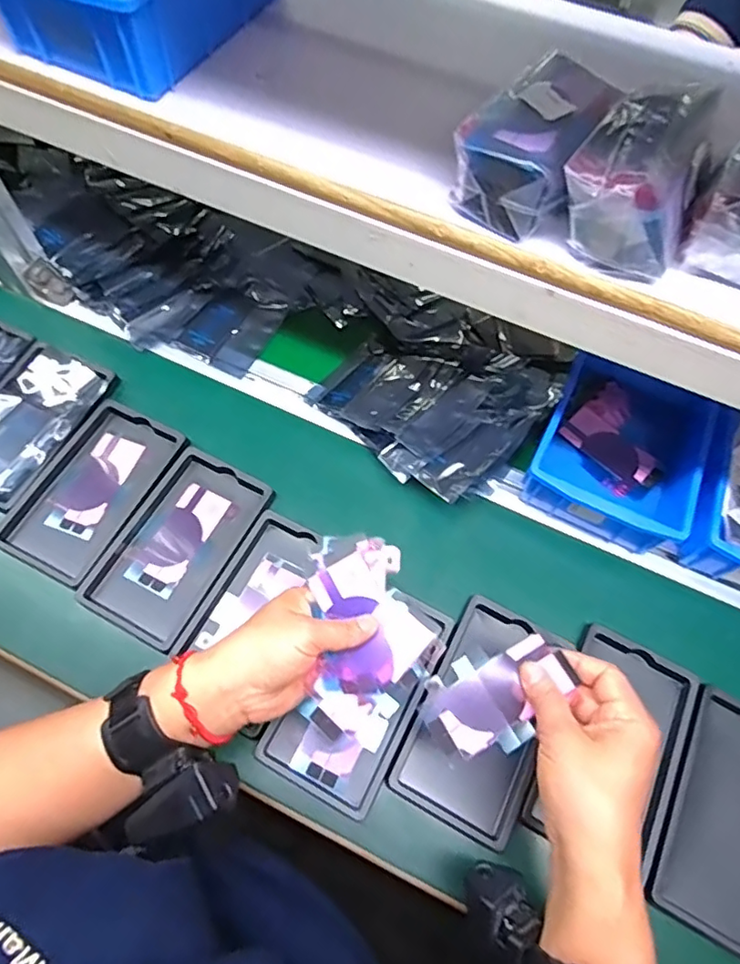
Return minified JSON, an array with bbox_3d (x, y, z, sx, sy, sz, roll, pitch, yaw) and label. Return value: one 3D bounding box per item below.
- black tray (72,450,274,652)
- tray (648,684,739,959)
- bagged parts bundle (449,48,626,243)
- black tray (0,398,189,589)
[{"bbox_3d":[-0.162,0.053,0.482,0.094,0.015,0.159,28,67,9],"label":"black tray"},{"bbox_3d":[0.269,0.248,0.417,0.097,0.019,0.160,30,68,10],"label":"tray"},{"bbox_3d":[0.093,-0.198,0.335,0.068,0.051,0.086,31,66,12],"label":"bagged parts bundle"},{"bbox_3d":[-0.245,0.006,0.502,0.097,0.013,0.160,27,67,9],"label":"black tray"}]

